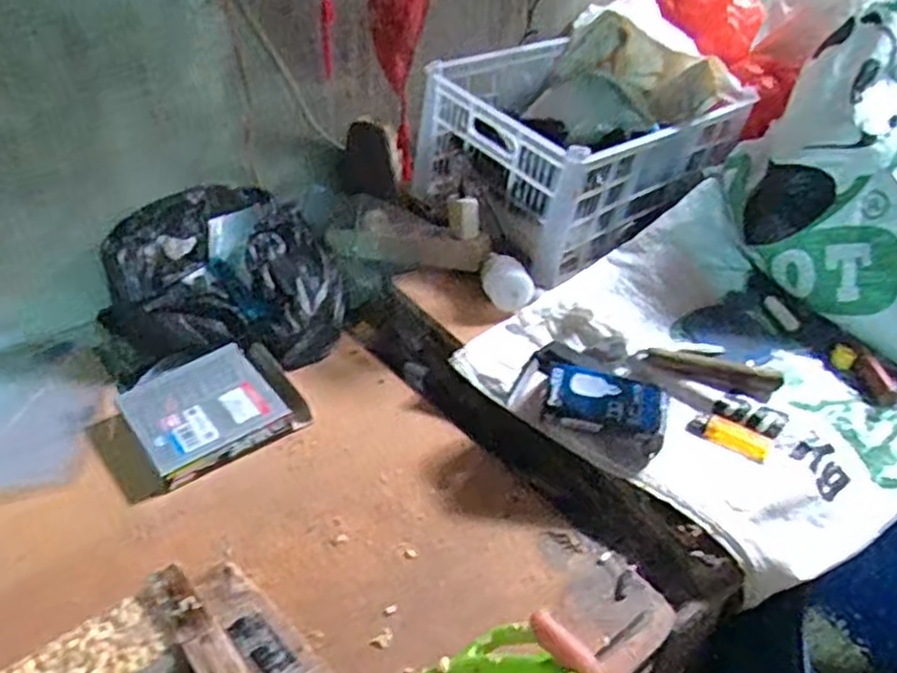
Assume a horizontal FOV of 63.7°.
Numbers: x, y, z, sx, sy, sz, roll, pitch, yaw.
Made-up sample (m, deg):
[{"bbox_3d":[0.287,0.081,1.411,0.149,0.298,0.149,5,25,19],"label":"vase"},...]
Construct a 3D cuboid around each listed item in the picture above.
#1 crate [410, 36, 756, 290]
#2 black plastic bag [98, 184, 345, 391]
[{"bbox_3d":[0.191,-0.281,1.030,0.388,0.182,0.291,-31,51,-33],"label":"crate"},{"bbox_3d":[-0.277,-0.072,0.884,0.276,0.134,0.231,-5,41,-9],"label":"black plastic bag"}]

